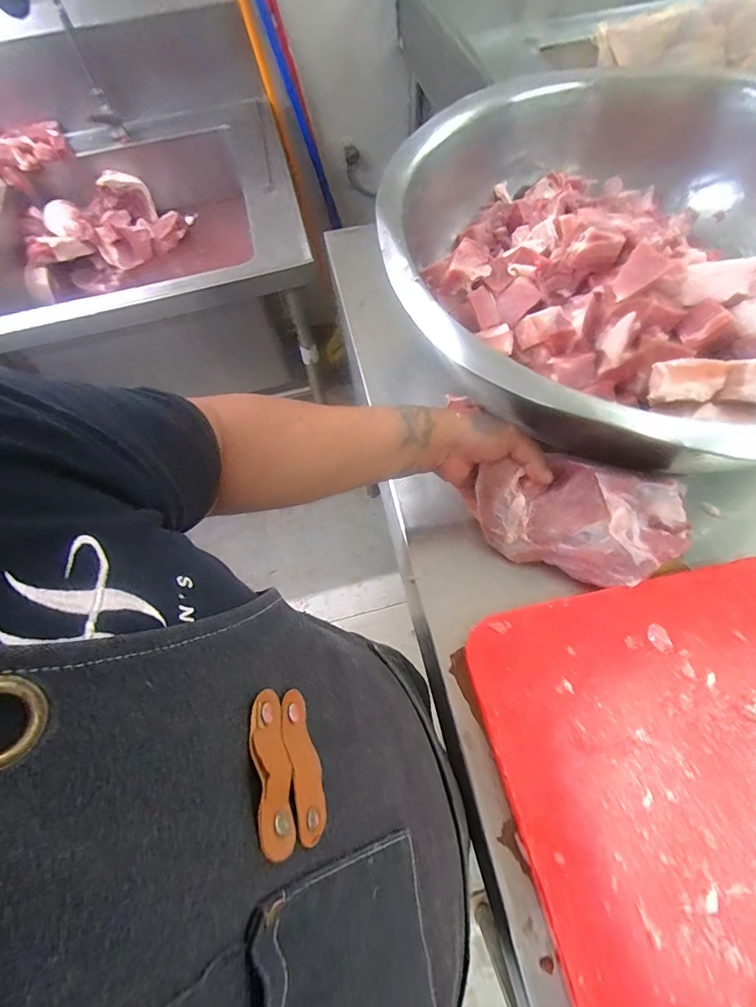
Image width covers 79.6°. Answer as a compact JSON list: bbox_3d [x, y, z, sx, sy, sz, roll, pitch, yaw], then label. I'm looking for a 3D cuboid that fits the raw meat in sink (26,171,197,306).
[{"bbox_3d":[-0.655,-0.649,1.097,0.411,0.120,0.218,-34,65,-13],"label":"raw meat in sink"}]

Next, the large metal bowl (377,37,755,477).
[{"bbox_3d":[0.331,-0.285,0.538,0.605,0.151,0.608,-2,62,3],"label":"large metal bowl"}]

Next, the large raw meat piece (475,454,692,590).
[{"bbox_3d":[0.199,0.014,0.458,0.197,0.089,0.089,20,65,14],"label":"large raw meat piece"}]

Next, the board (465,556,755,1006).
[{"bbox_3d":[0.280,0.244,0.353,0.330,0.026,0.382,-12,62,-2],"label":"board"}]

